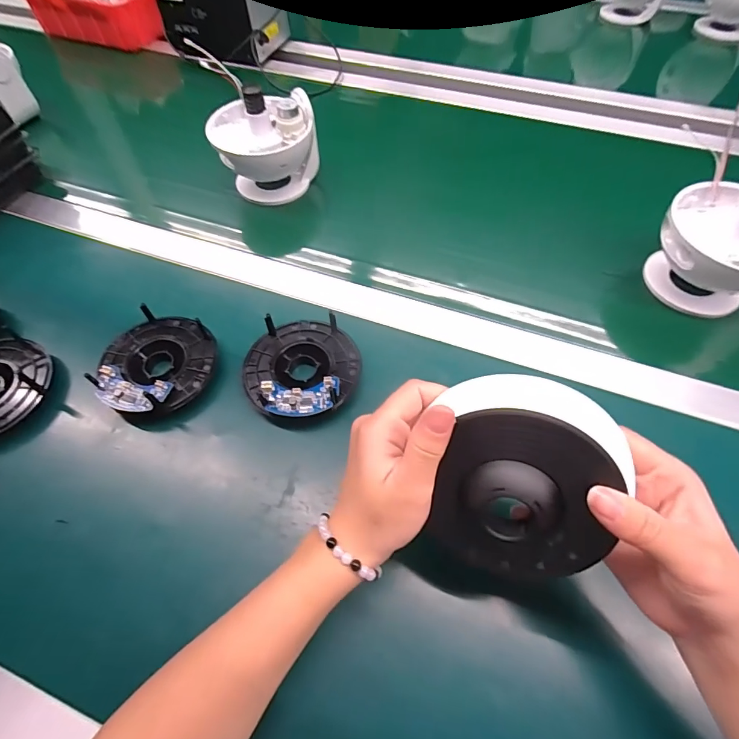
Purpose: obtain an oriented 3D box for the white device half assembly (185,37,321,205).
[{"bbox_3d":[-0.124,-0.277,0.487,0.119,0.136,0.100,-10,61,-6],"label":"white device half assembly"}]

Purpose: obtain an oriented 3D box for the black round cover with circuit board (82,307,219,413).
[{"bbox_3d":[-0.191,-0.007,0.366,0.097,0.030,0.097,0,60,0],"label":"black round cover with circuit board"}]

